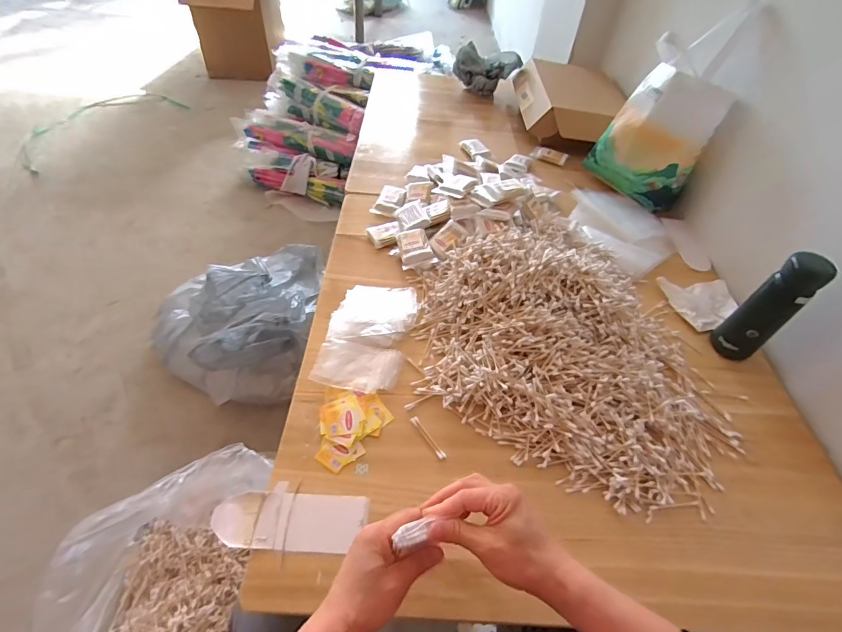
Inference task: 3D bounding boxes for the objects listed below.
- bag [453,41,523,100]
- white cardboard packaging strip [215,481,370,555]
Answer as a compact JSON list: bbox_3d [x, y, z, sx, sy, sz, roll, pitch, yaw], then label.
[{"bbox_3d":[0.194,-0.733,1.245,0.195,0.113,0.075,13,50,5],"label":"bag"},{"bbox_3d":[-0.155,0.243,0.497,0.174,0.007,0.066,5,53,-4],"label":"white cardboard packaging strip"}]

